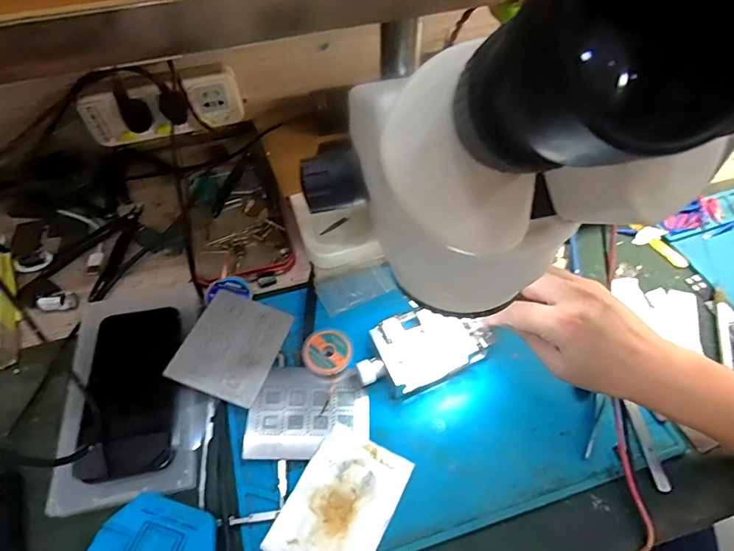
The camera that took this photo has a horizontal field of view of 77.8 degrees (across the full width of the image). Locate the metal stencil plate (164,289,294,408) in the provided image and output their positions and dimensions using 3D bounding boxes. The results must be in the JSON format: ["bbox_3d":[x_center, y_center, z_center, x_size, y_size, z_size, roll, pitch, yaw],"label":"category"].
[{"bbox_3d":[-0.121,0.063,0.417,0.078,0.004,0.099,21,51,0],"label":"metal stencil plate"}]

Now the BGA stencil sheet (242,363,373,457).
[{"bbox_3d":[-0.049,0.115,0.388,0.099,0.005,0.076,-1,54,1],"label":"BGA stencil sheet"}]

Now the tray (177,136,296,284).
[{"bbox_3d":[-0.154,-0.075,0.529,0.111,0.032,0.198,-14,58,-13],"label":"tray"}]

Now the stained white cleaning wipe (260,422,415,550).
[{"bbox_3d":[-0.019,0.172,0.342,0.073,0.007,0.104,23,58,17],"label":"stained white cleaning wipe"}]

